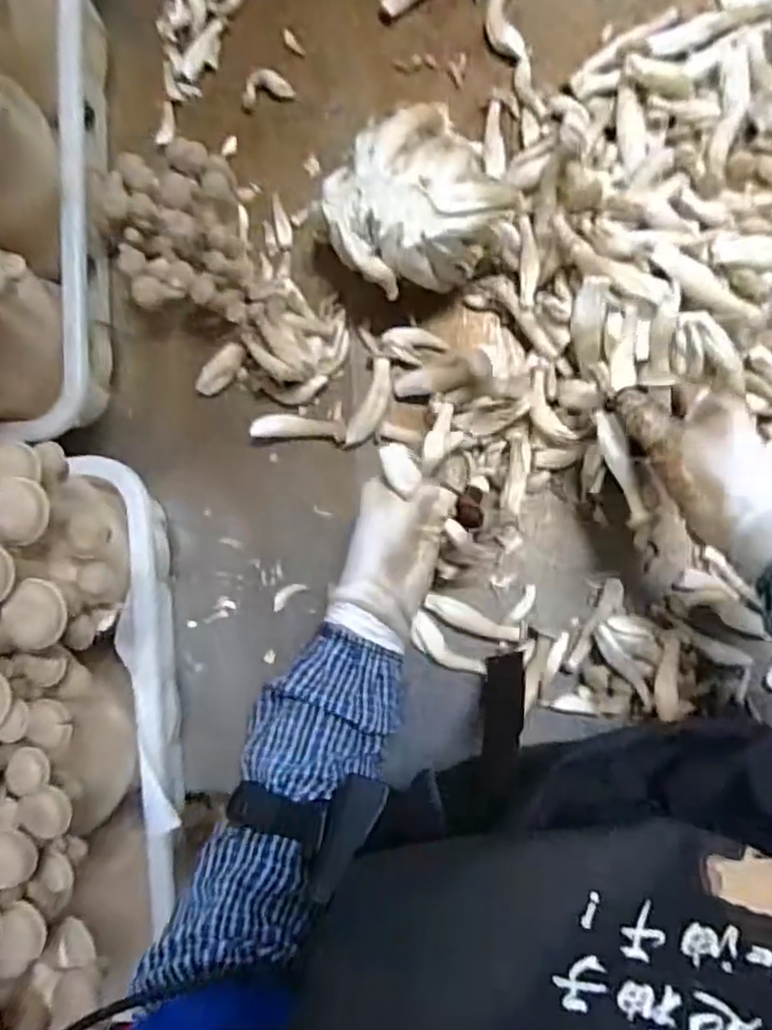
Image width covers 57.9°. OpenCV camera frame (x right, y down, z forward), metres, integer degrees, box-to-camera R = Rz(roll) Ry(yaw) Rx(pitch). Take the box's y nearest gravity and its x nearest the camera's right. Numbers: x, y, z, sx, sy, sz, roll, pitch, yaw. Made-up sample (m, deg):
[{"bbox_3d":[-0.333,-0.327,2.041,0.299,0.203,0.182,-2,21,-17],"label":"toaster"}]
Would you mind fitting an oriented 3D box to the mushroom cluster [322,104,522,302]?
[{"bbox_3d":[0.032,-0.239,0.539,0.127,0.093,0.141,43,95,6],"label":"mushroom cluster"}]

